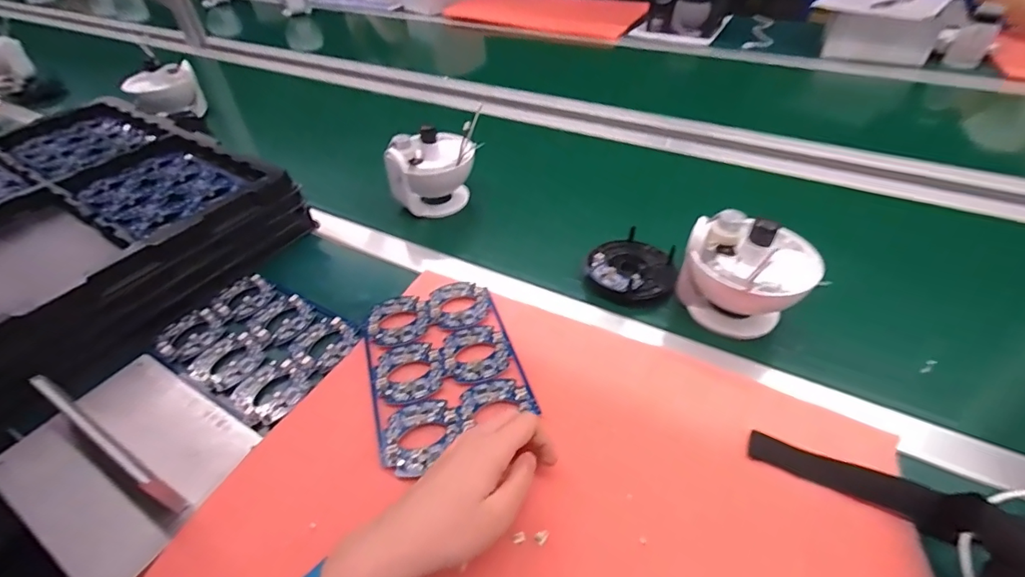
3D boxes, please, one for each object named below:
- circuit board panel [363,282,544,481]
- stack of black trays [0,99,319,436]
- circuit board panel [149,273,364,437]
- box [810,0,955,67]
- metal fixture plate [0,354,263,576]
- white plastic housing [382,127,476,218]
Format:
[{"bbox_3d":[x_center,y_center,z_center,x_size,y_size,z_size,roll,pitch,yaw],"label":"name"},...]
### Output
[{"bbox_3d":[-0.067,0.069,0.447,0.138,0.004,0.193,-15,45,-12],"label":"circuit board panel"},{"bbox_3d":[-0.599,-0.040,0.533,0.470,0.105,0.511,21,49,23],"label":"stack of black trays"},{"bbox_3d":[-0.270,0.053,0.486,0.193,0.011,0.131,22,49,23],"label":"circuit board panel"},{"bbox_3d":[0.856,-0.622,1.092,0.256,0.120,0.196,26,51,26],"label":"box"},{"bbox_3d":[-0.329,0.130,0.384,0.195,0.054,0.141,19,44,24],"label":"metal fixture plate"},{"bbox_3d":[-0.108,-0.160,0.642,0.110,0.110,0.070,-1,44,1],"label":"white plastic housing"}]

